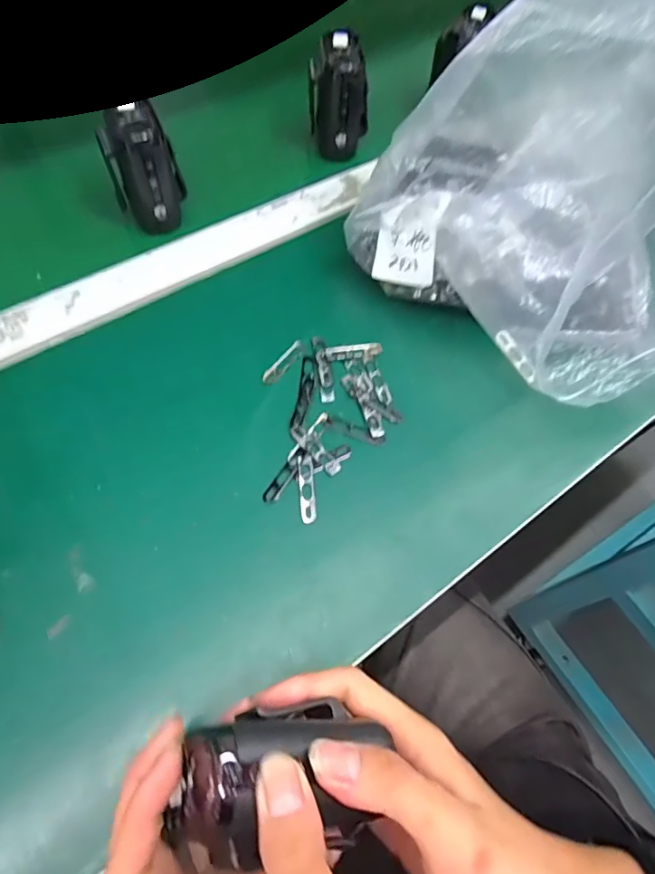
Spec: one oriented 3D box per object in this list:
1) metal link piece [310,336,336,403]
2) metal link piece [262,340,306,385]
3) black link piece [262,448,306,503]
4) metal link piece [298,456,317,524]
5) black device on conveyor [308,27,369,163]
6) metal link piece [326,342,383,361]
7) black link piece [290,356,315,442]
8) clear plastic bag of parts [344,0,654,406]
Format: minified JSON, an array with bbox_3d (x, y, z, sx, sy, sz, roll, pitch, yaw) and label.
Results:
[{"bbox_3d":[-0.003,-0.052,0.374,0.010,0.004,0.058,-6,64,-9],"label":"metal link piece"},{"bbox_3d":[-0.032,-0.056,0.375,0.011,0.004,0.043,37,65,13],"label":"metal link piece"},{"bbox_3d":[-0.027,0.024,0.331,0.009,0.004,0.043,31,64,10],"label":"black link piece"},{"bbox_3d":[-0.013,0.033,0.329,0.010,0.004,0.045,-2,63,-7],"label":"metal link piece"},{"bbox_3d":[0.011,-0.310,0.464,0.054,0.089,0.040,1,63,-5],"label":"black device on conveyor"},{"bbox_3d":[0.020,-0.065,0.384,0.043,0.004,0.013,-8,64,-10],"label":"metal link piece"},{"bbox_3d":[-0.017,-0.029,0.361,0.011,0.004,0.069,8,62,-1],"label":"black link piece"},{"bbox_3d":[0.173,-0.160,0.338,0.198,0.187,0.245,-37,70,-21],"label":"clear plastic bag of parts"}]

